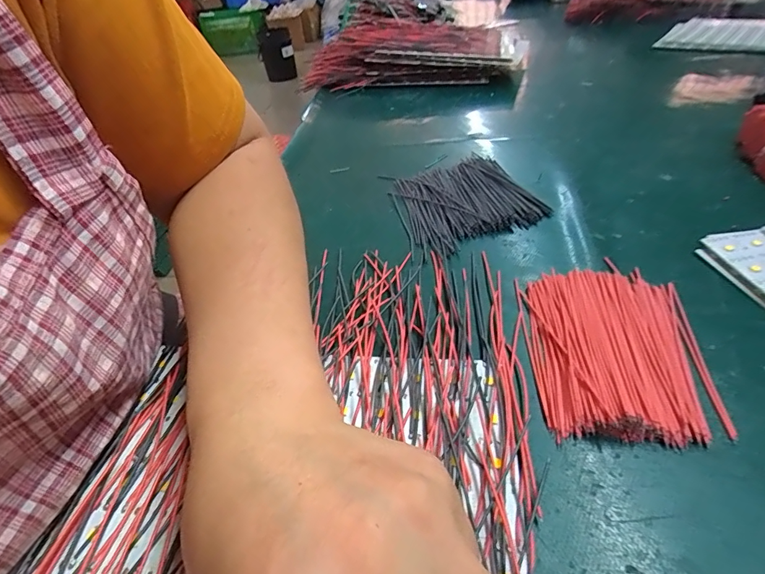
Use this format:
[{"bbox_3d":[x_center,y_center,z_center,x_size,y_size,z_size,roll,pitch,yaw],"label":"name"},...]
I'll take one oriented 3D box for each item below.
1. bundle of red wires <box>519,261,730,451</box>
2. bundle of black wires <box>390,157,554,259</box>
[{"bbox_3d":[0.131,0.029,0.250,0.091,0.012,0.125,-1,39,9],"label":"bundle of red wires"},{"bbox_3d":[0.071,-0.082,0.406,0.120,0.009,0.140,-17,39,-10],"label":"bundle of black wires"}]

